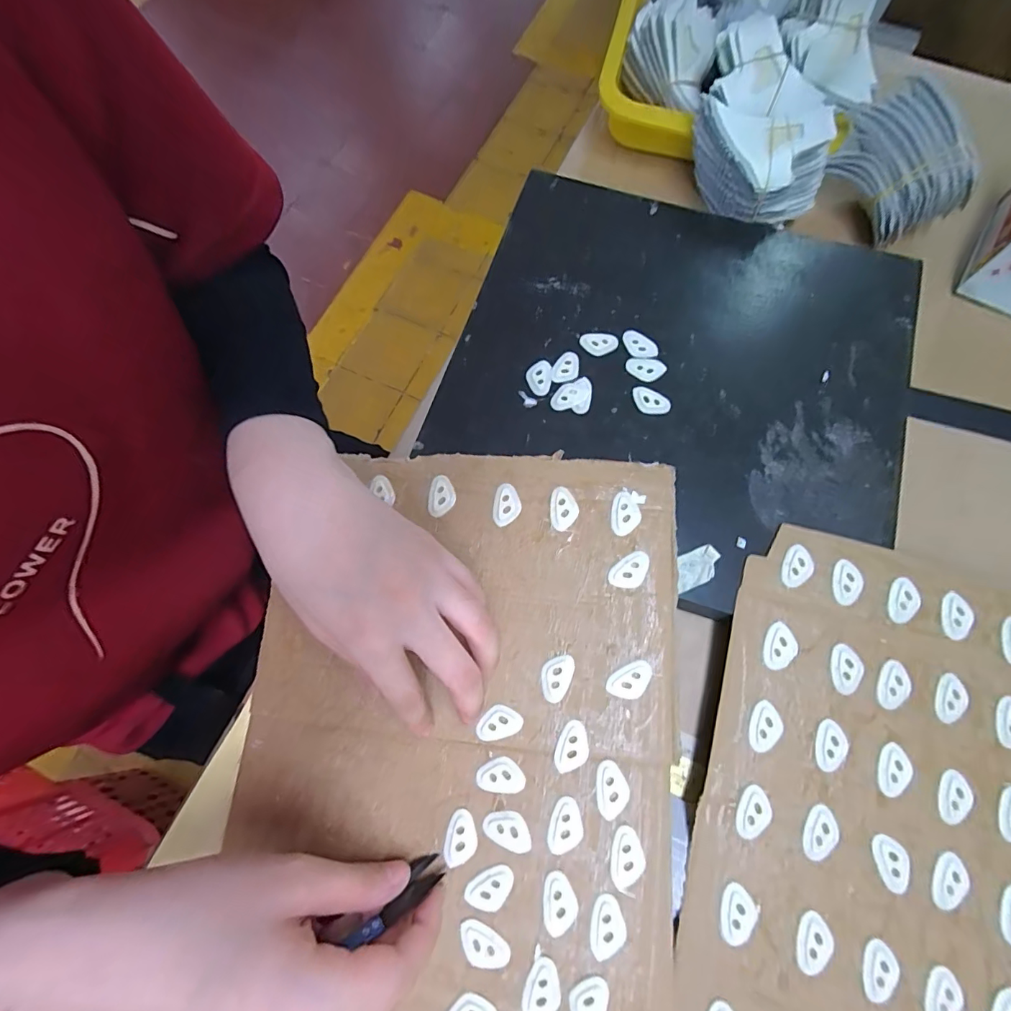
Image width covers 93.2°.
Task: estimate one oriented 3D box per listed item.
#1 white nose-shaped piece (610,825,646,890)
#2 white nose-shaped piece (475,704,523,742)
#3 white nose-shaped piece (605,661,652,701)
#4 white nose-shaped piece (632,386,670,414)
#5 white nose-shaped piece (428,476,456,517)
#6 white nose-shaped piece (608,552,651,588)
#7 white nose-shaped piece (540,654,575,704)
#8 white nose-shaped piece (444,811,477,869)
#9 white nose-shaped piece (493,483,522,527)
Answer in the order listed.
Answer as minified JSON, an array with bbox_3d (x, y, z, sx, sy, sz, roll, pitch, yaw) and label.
[{"bbox_3d":[0.061,0.175,0.237,0.016,0.004,0.026,11,75,5],"label":"white nose-shaped piece"},{"bbox_3d":[-0.004,0.121,0.266,0.025,0.004,0.017,-30,75,-7],"label":"white nose-shaped piece"},{"bbox_3d":[0.068,0.095,0.259,0.026,0.004,0.016,-30,75,-7],"label":"white nose-shaped piece"},{"bbox_3d":[0.098,-0.070,0.322,0.027,0.004,0.015,31,77,10],"label":"white nose-shaped piece"},{"bbox_3d":[-0.040,-0.006,0.297,0.017,0.004,0.025,6,74,3],"label":"white nose-shaped piece"},{"bbox_3d":[0.072,0.038,0.273,0.026,0.004,0.017,-34,76,-8],"label":"white nose-shaped piece"},{"bbox_3d":[0.028,0.095,0.264,0.016,0.004,0.025,14,75,5],"label":"white nose-shaped piece"},{"bbox_3d":[-0.023,0.174,0.250,0.016,0.004,0.026,13,75,5],"label":"white nose-shaped piece"},{"bbox_3d":[0.001,0.000,0.292,0.017,0.004,0.026,5,74,3],"label":"white nose-shaped piece"}]

